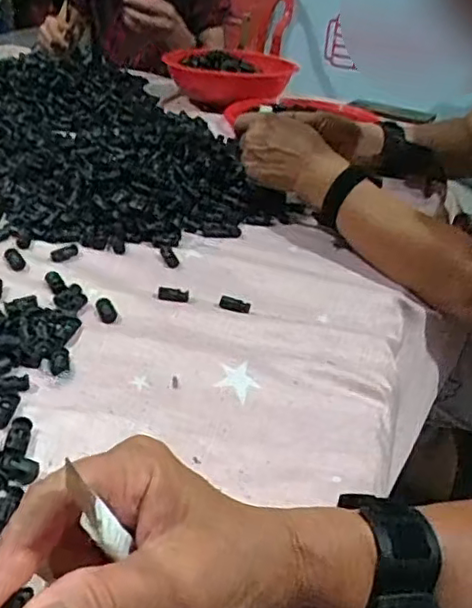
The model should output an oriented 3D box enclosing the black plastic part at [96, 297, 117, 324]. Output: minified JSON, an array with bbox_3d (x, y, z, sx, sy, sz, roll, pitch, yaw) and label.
[{"bbox_3d":[-0.112,0.004,0.549,0.014,0.006,0.034,-10,36,-24],"label":"black plastic part"}]

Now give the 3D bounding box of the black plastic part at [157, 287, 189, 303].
[{"bbox_3d":[-0.057,-0.009,0.578,0.029,0.006,0.016,10,32,5],"label":"black plastic part"}]

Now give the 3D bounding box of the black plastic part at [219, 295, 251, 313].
[{"bbox_3d":[-0.001,0.000,0.572,0.029,0.005,0.015,14,33,12],"label":"black plastic part"}]

